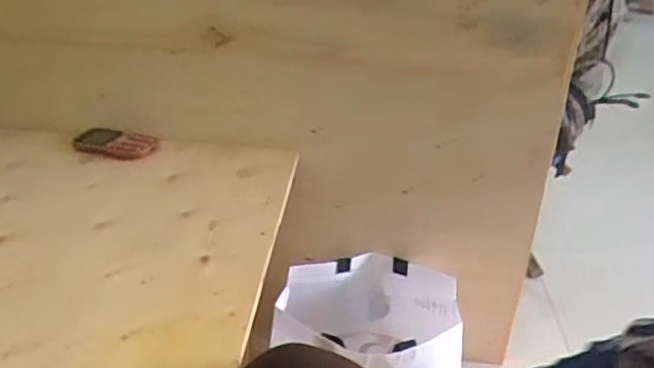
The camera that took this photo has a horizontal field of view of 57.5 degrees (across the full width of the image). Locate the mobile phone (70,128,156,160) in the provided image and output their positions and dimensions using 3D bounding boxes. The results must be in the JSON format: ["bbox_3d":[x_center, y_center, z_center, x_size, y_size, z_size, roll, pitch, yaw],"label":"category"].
[{"bbox_3d":[-0.353,-0.070,0.998,0.145,0.019,0.081,12,29,20],"label":"mobile phone"}]

